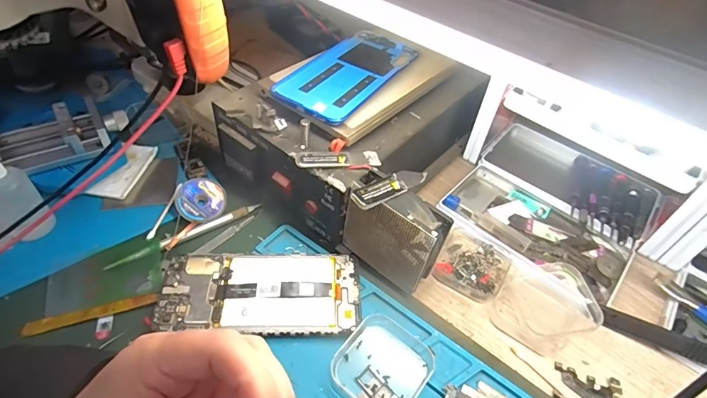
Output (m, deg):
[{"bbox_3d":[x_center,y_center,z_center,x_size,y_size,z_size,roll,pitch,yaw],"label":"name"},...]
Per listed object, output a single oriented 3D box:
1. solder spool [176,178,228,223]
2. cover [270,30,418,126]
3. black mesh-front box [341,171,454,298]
[{"bbox_3d":[-0.149,0.002,0.395,0.045,0.012,0.045,7,68,-17],"label":"solder spool"},{"bbox_3d":[-0.002,-0.124,0.397,0.078,0.008,0.164,29,50,17],"label":"cover"},{"bbox_3d":[0.033,0.030,0.340,0.083,0.084,0.032,32,52,21],"label":"black mesh-front box"}]

